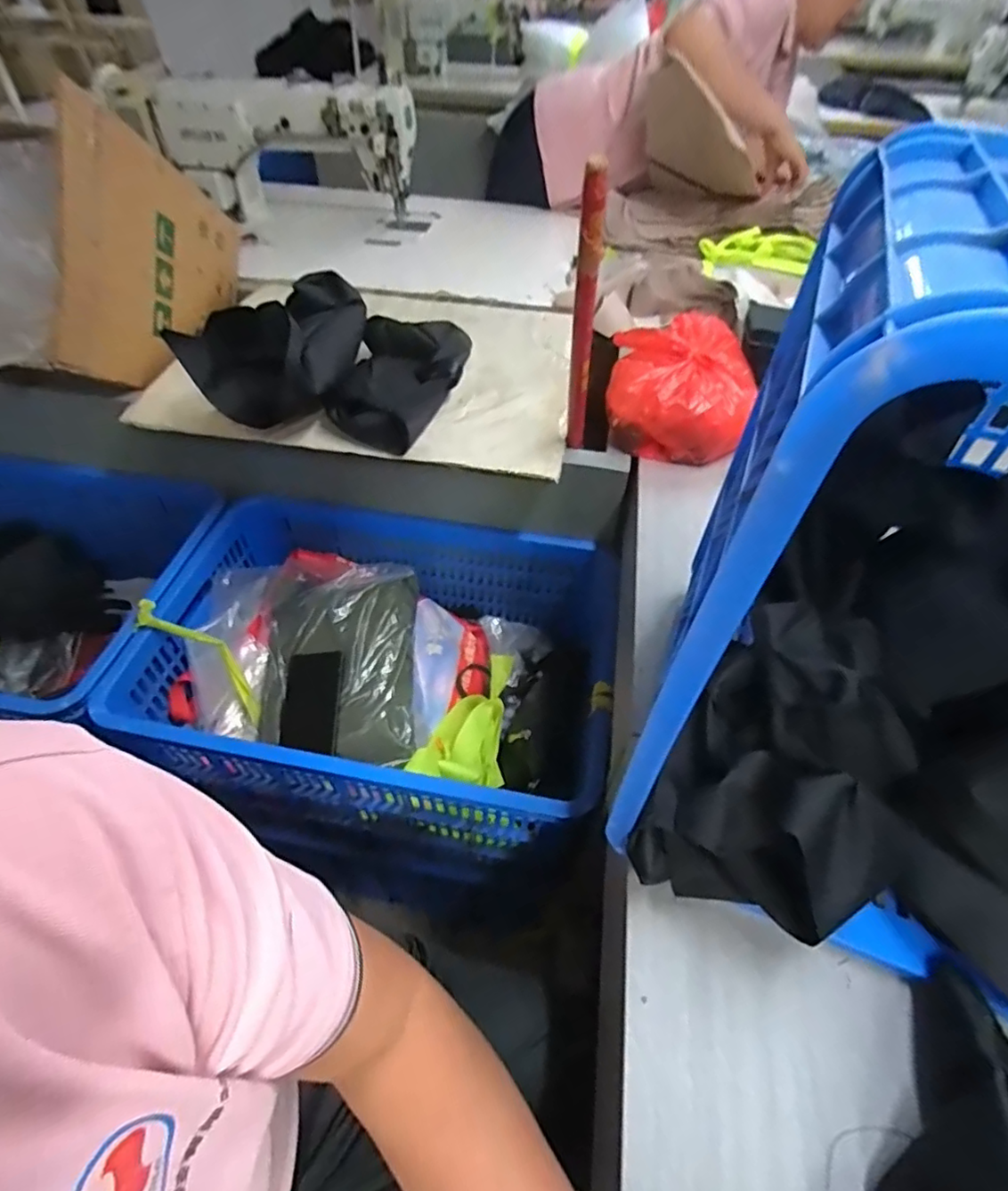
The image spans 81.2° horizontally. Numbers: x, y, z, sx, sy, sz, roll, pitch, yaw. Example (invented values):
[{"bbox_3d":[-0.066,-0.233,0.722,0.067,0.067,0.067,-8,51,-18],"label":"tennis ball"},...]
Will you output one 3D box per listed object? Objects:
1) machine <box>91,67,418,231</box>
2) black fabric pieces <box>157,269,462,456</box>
[{"bbox_3d":[-0.462,-0.884,1.203,0.560,0.255,0.183,-6,50,-7],"label":"machine"},{"bbox_3d":[-0.226,-0.324,0.796,0.326,0.141,0.258,2,50,0],"label":"black fabric pieces"}]

